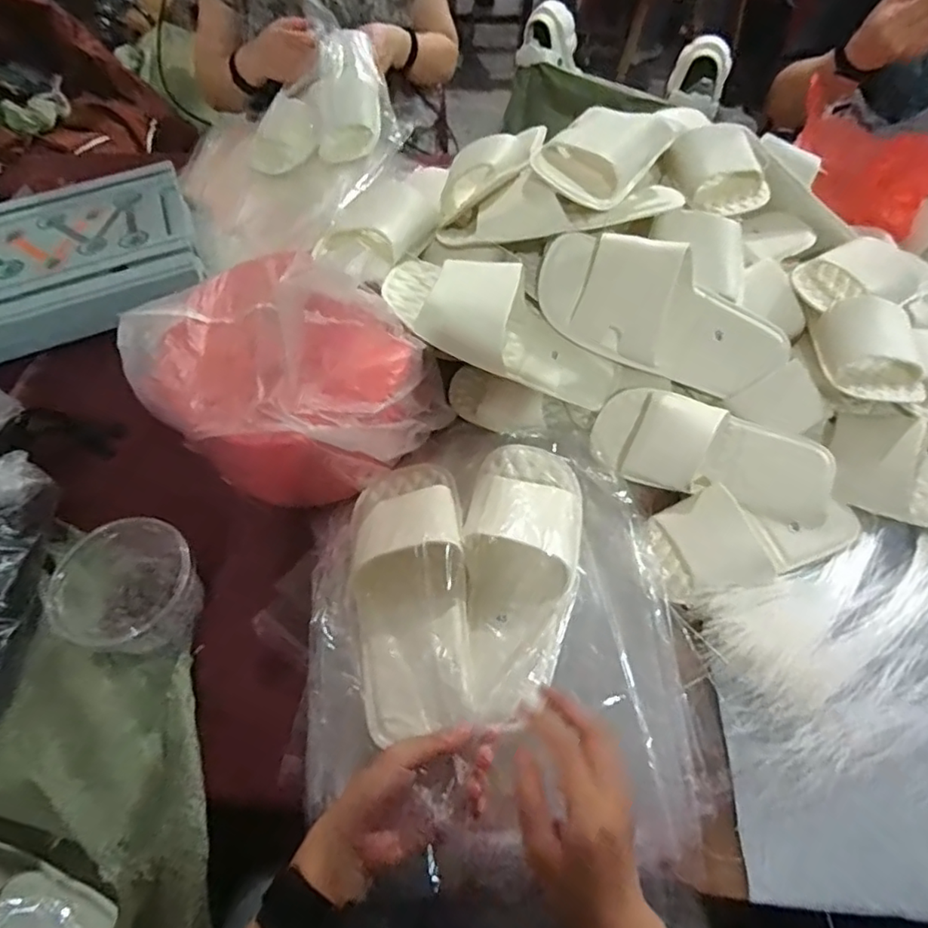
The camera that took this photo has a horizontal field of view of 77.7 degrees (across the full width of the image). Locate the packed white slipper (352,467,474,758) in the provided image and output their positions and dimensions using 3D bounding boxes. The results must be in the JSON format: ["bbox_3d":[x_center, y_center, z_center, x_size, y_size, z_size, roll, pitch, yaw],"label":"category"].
[{"bbox_3d":[-0.049,0.099,0.517,0.100,0.057,0.261,-6,55,-2],"label":"packed white slipper"}]

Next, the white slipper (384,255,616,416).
[{"bbox_3d":[0.049,-0.148,0.607,0.266,0.085,0.106,27,57,-8],"label":"white slipper"}]

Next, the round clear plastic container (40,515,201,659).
[{"bbox_3d":[-0.286,0.113,0.509,0.104,0.073,0.109,-1,55,2],"label":"round clear plastic container"}]

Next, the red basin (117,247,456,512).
[{"bbox_3d":[-0.187,-0.101,0.586,0.281,0.165,0.227,33,63,23],"label":"red basin"}]

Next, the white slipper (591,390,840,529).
[{"bbox_3d":[0.254,-0.009,0.583,0.235,0.054,0.099,20,85,9],"label":"white slipper"}]

